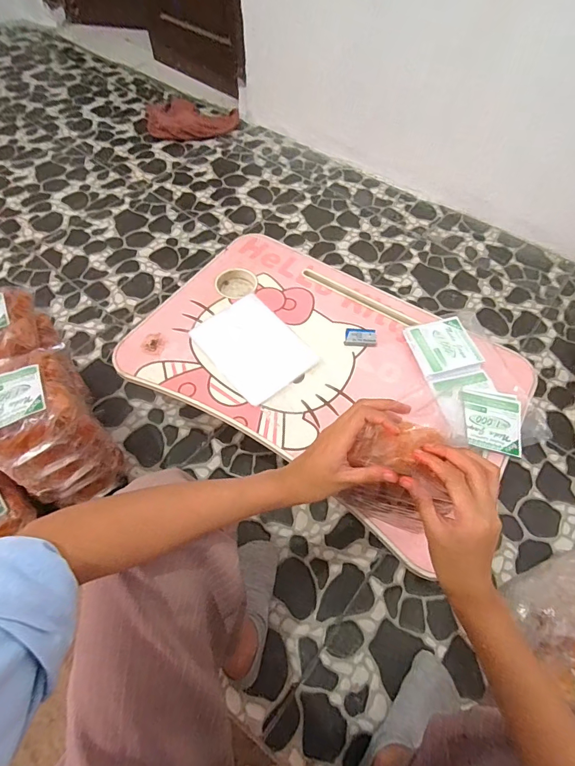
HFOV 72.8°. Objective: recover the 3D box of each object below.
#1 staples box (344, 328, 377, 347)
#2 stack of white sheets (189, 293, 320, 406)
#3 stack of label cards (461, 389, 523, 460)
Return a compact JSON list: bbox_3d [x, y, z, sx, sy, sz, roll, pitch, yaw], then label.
[{"bbox_3d":[0.123,-0.078,0.653,0.054,0.013,0.030,2,59,-1],"label":"staples box"},{"bbox_3d":[-0.057,-0.062,0.649,0.139,0.010,0.188,-36,67,-21],"label":"stack of white sheets"},{"bbox_3d":[0.301,0.055,0.577,0.080,0.010,0.096,14,60,6],"label":"stack of label cards"}]

